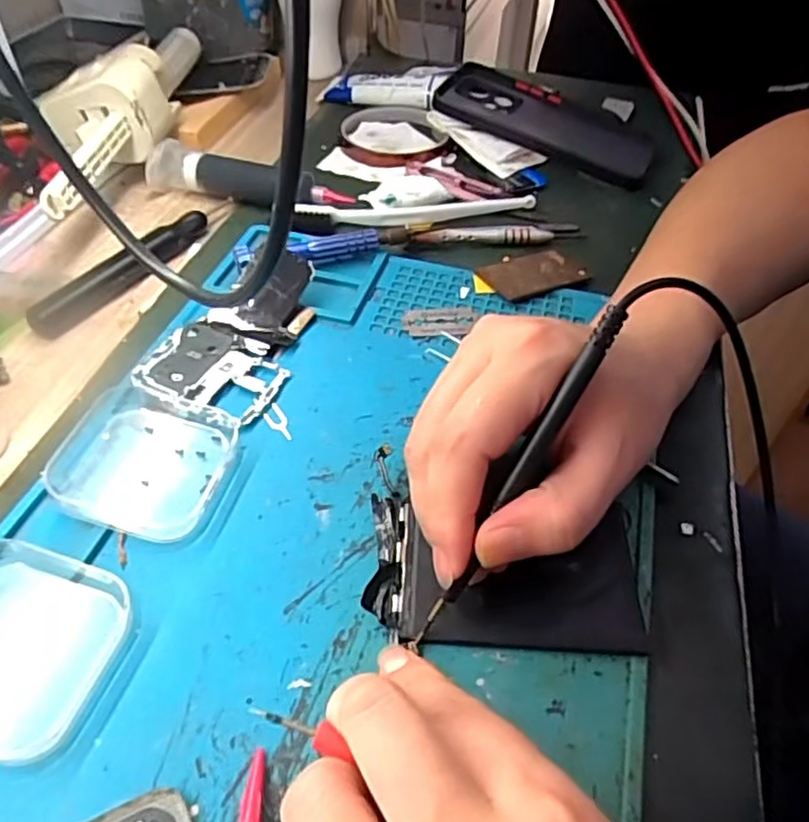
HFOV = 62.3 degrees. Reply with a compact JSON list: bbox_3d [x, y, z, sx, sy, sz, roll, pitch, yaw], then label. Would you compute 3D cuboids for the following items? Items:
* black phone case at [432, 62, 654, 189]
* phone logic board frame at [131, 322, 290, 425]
[{"bbox_3d":[0.109,-0.221,0.508,0.160,0.011,0.093,26,52,8],"label":"black phone case"},{"bbox_3d":[-0.092,-0.019,0.321,0.065,0.007,0.049,22,48,16],"label":"phone logic board frame"}]

